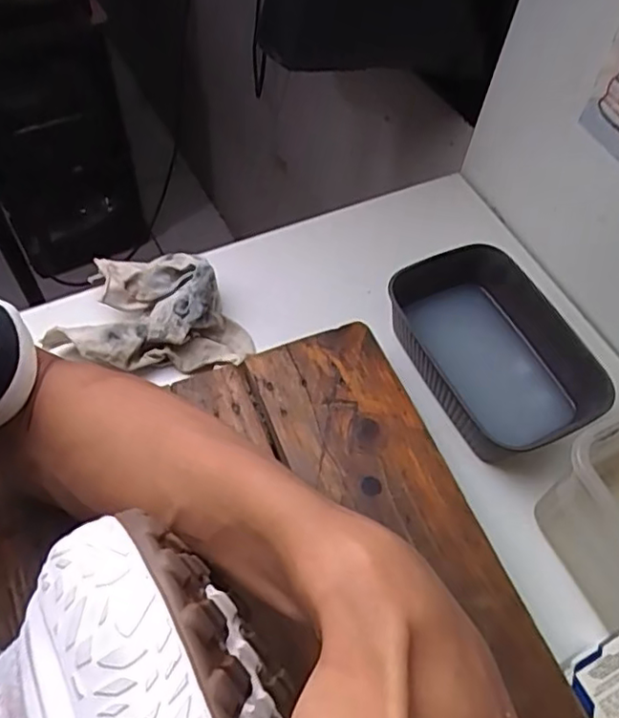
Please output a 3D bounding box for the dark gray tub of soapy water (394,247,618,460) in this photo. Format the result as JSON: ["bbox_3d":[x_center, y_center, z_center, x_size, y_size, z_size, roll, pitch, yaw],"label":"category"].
[{"bbox_3d":[0.141,-0.004,0.482,0.117,0.065,0.167,-24,63,-17],"label":"dark gray tub of soapy water"}]

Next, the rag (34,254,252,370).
[{"bbox_3d":[-0.116,-0.032,0.473,0.135,0.046,0.084,5,58,-1],"label":"rag"}]

